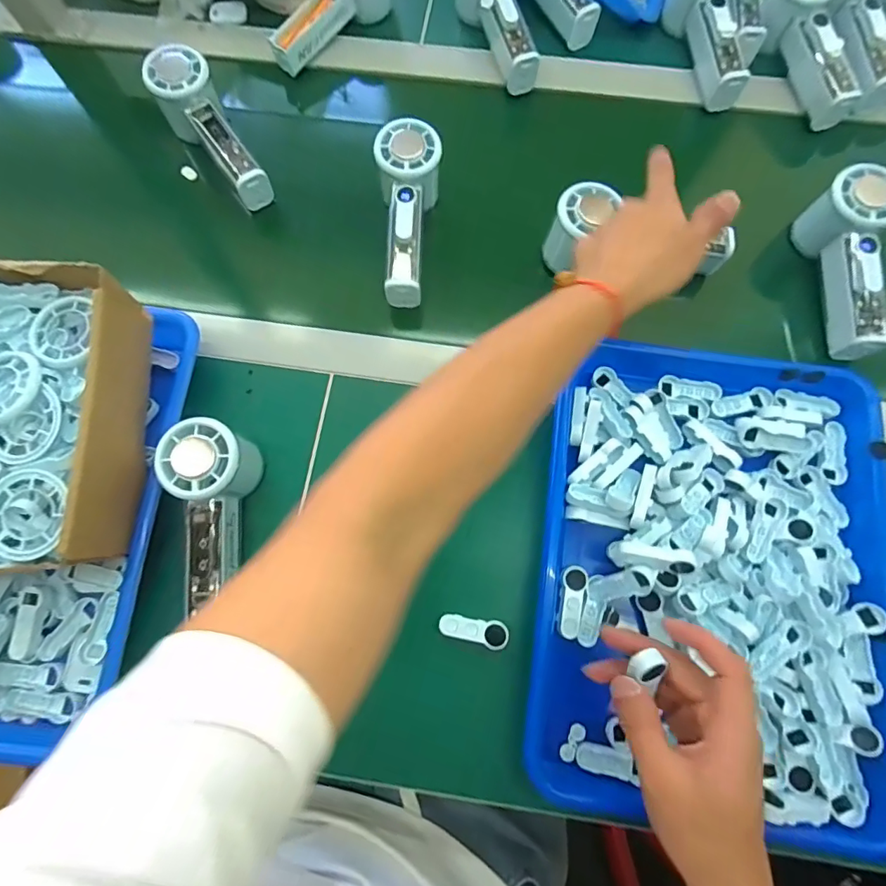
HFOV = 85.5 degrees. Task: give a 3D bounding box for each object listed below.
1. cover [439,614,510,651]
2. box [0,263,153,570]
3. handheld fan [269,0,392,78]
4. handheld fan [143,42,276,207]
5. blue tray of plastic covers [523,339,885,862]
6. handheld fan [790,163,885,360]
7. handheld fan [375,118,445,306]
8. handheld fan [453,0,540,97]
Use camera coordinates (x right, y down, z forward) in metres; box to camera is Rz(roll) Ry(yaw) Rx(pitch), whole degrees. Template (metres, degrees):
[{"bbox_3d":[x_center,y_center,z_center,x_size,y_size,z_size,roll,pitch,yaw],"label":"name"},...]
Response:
[{"bbox_3d":[0.023,0.138,0.354,0.050,0.004,0.019,16,75,5],"label":"cover"},{"bbox_3d":[-0.330,-0.015,0.354,0.203,0.087,0.216,2,74,1],"label":"box"},{"bbox_3d":[-0.116,-0.454,0.501,0.047,0.061,0.151,43,93,12],"label":"handheld fan"},{"bbox_3d":[-0.217,-0.295,0.458,0.053,0.056,0.153,-37,91,-9],"label":"handheld fan"},{"bbox_3d":[0.195,0.087,0.351,0.243,0.040,0.335,8,74,3],"label":"blue tray of plastic covers"},{"bbox_3d":[0.350,-0.150,0.415,0.046,0.061,0.151,-1,88,0],"label":"handheld fan"},{"bbox_3d":[-0.033,-0.199,0.431,0.052,0.050,0.153,4,88,2],"label":"handheld fan"},{"bbox_3d":[0.058,-0.441,0.497,0.058,0.062,0.162,-20,90,-5],"label":"handheld fan"}]

